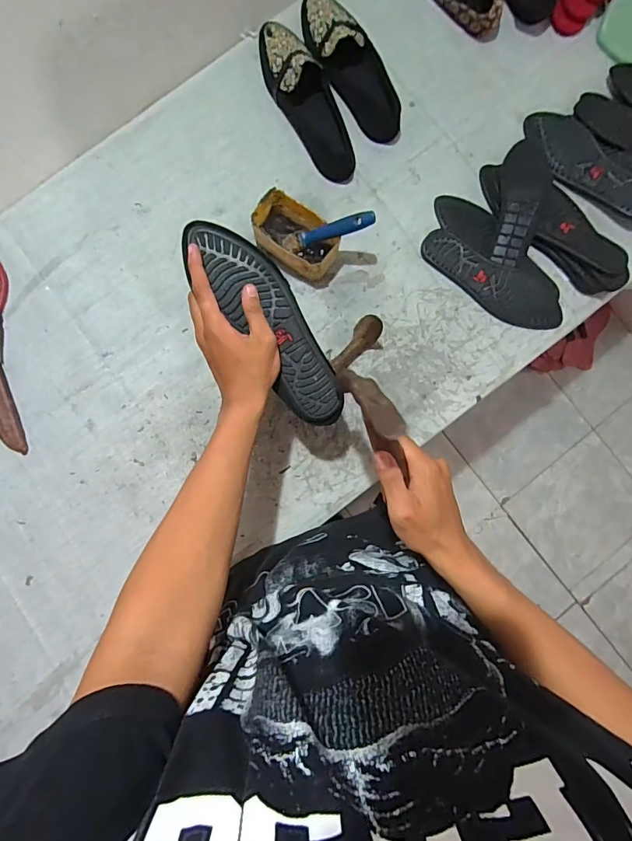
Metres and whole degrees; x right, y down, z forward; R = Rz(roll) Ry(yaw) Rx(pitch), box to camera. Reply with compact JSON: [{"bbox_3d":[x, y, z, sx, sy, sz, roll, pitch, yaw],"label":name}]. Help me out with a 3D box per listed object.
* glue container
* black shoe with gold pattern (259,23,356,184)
[{"bbox_3d":[-0.030,-0.267,0.646,0.128,0.060,0.078,38,86,0],"label":"glue container"},{"bbox_3d":[-0.010,-0.489,0.655,0.079,0.051,0.253,-32,89,-3],"label":"black shoe with gold pattern"}]

